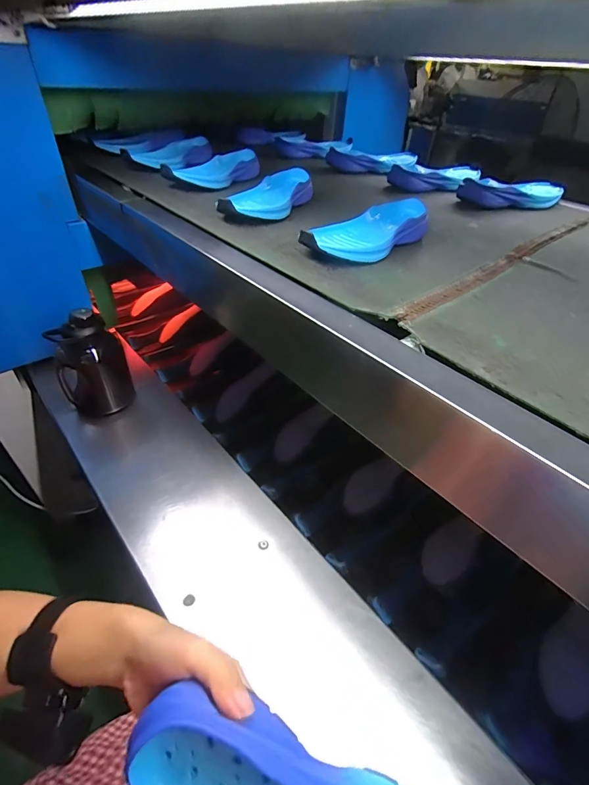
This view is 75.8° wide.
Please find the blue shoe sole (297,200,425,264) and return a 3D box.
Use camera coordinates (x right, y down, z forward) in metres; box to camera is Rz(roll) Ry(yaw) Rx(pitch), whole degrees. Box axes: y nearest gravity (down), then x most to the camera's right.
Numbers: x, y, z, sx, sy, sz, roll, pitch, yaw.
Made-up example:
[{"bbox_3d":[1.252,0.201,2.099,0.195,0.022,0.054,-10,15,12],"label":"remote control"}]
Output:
[{"bbox_3d":[0.102,-0.225,0.537,0.086,0.051,0.223,26,45,36],"label":"blue shoe sole"}]

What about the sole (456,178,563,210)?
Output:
[{"bbox_3d":[0.450,-0.398,0.756,0.232,0.054,0.070,-12,35,-11],"label":"sole"}]

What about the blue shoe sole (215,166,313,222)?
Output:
[{"bbox_3d":[-0.040,-0.339,0.648,0.082,0.053,0.220,12,38,22],"label":"blue shoe sole"}]

